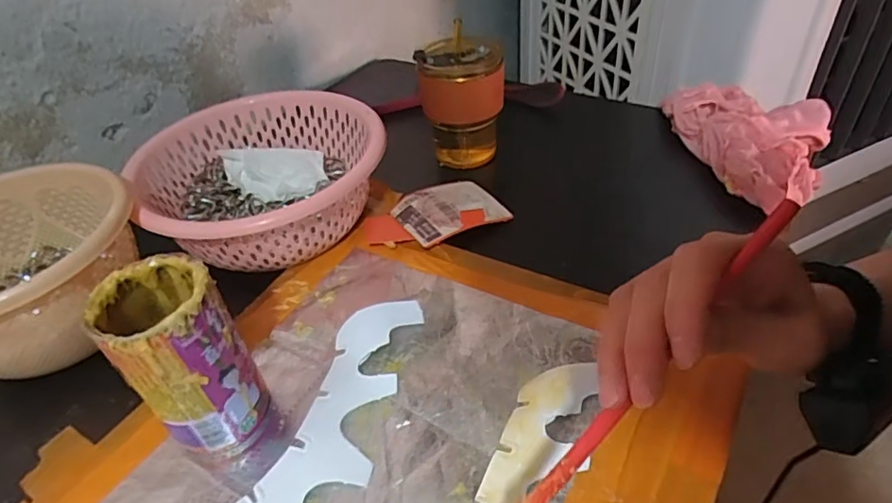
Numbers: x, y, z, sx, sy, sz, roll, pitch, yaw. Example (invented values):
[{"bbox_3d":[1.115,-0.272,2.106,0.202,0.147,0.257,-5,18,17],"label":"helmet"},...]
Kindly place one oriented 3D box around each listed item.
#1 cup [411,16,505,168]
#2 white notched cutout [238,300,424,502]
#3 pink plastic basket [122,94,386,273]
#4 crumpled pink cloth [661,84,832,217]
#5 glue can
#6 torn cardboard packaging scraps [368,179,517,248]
[{"bbox_3d":[0.017,-0.154,0.576,0.086,0.126,0.072,-11,40,-7],"label":"cup"},{"bbox_3d":[-0.077,0.120,0.344,0.074,0.011,0.225,3,44,12],"label":"white notched cutout"},{"bbox_3d":[-0.175,-0.063,0.516,0.194,0.092,0.219,22,47,29],"label":"pink plastic basket"},{"bbox_3d":[0.323,-0.116,0.547,0.122,0.046,0.189,-9,41,-2],"label":"crumpled pink cloth"},{"bbox_3d":[-0.160,0.068,0.335,0.064,0.120,0.063,-3,39,3],"label":"glue can"},{"bbox_3d":[-0.011,-0.035,0.520,0.128,0.016,0.076,-22,42,-19],"label":"torn cardboard packaging scraps"}]

